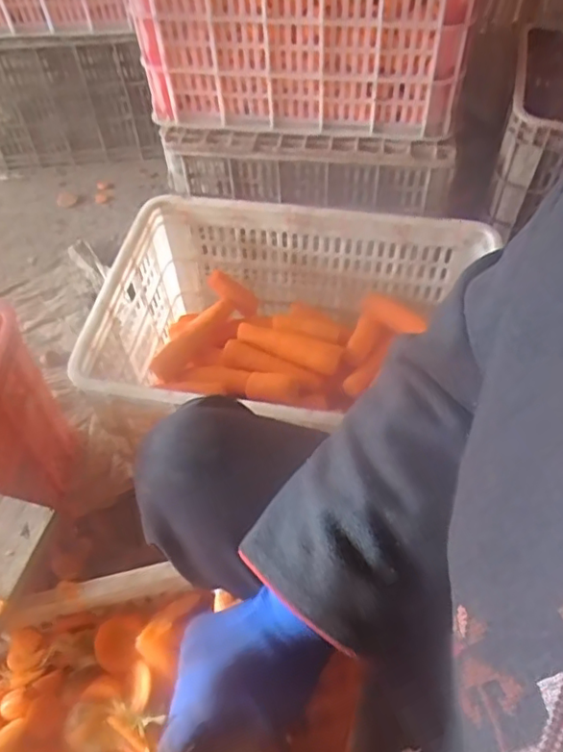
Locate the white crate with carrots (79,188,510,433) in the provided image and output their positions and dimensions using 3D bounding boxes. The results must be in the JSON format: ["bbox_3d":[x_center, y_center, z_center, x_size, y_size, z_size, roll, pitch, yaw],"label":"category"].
[{"bbox_3d":[0.008,-0.037,0.849,0.479,0.233,0.373,11,55,10],"label":"white crate with carrots"}]

